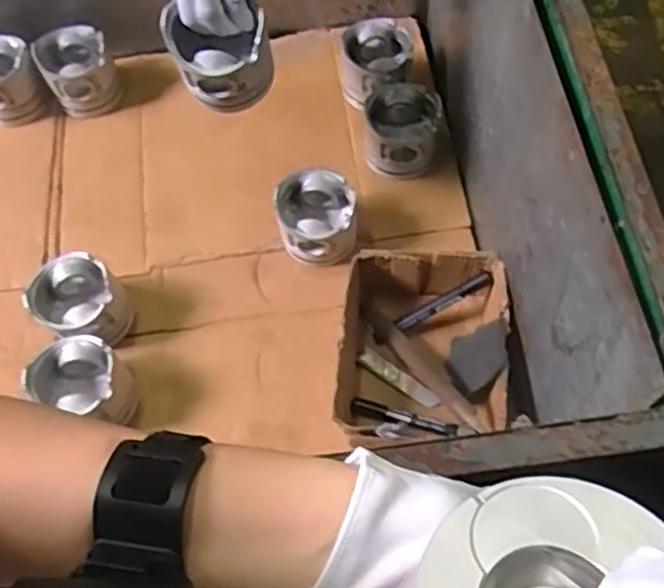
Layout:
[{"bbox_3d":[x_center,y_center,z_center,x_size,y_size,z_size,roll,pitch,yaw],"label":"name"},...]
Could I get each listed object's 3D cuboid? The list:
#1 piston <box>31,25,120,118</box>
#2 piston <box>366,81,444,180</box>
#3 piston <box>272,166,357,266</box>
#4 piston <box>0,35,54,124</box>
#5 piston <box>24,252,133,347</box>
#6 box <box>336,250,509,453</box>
[{"bbox_3d":[-0.337,-0.298,0.950,0.092,0.091,0.104,-34,69,-13],"label":"piston"},{"bbox_3d":[0.088,-0.202,0.890,0.094,0.082,0.099,-1,65,2],"label":"piston"},{"bbox_3d":[-0.017,-0.089,0.844,0.089,0.088,0.091,-1,65,2],"label":"piston"},{"bbox_3d":[-0.444,-0.293,0.952,0.094,0.098,0.095,-1,65,2],"label":"piston"},{"bbox_3d":[-0.288,0.011,0.815,0.097,0.081,0.094,-1,65,2],"label":"piston"},{"bbox_3d":[0.098,0.049,0.773,0.171,0.084,0.191,3,65,4],"label":"box"}]

